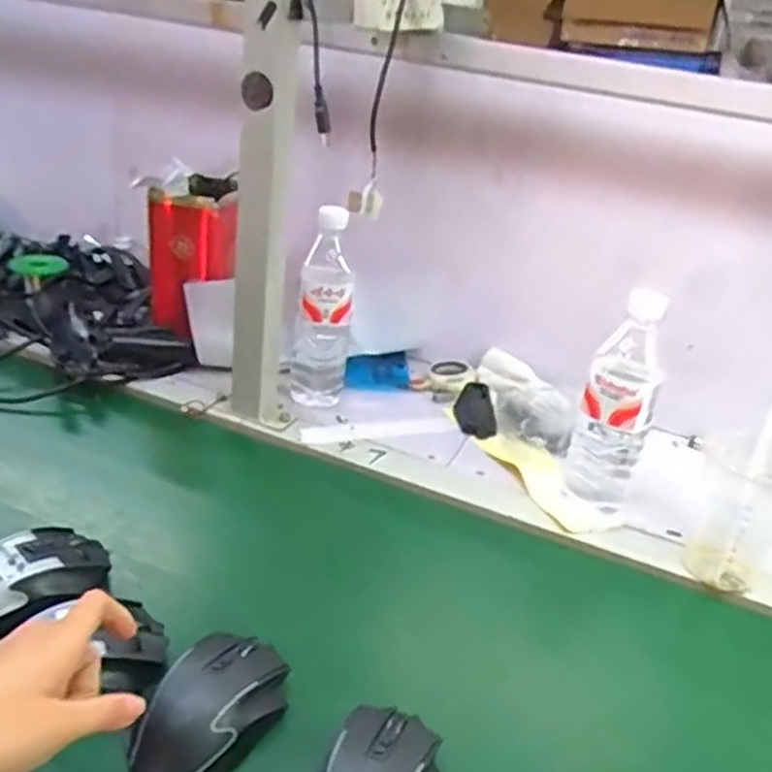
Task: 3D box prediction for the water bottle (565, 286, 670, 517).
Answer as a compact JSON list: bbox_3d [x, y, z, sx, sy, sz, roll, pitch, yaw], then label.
[{"bbox_3d":[0.214,0.027,0.726,0.061,0.227,0.056,21,30,23],"label":"water bottle"}]

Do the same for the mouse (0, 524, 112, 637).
[{"bbox_3d":[-0.270,0.151,0.587,0.072,0.052,0.118,29,35,35],"label":"mouse"}]

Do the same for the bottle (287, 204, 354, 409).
[{"bbox_3d":[-0.072,-0.084,0.874,0.062,0.228,0.075,6,28,-3],"label":"bottle"}]

